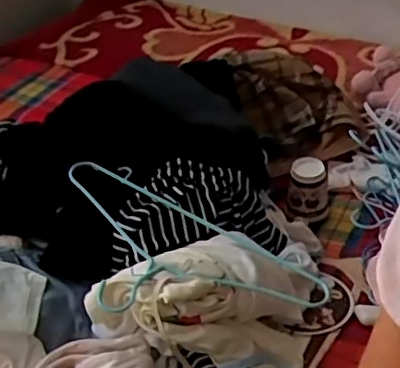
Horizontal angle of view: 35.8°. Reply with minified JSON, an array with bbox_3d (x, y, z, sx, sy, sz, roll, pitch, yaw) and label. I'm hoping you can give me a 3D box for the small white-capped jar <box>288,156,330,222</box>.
[{"bbox_3d":[0.207,0.012,1.184,0.079,0.115,0.072,5,38,11],"label":"small white-capped jar"}]

